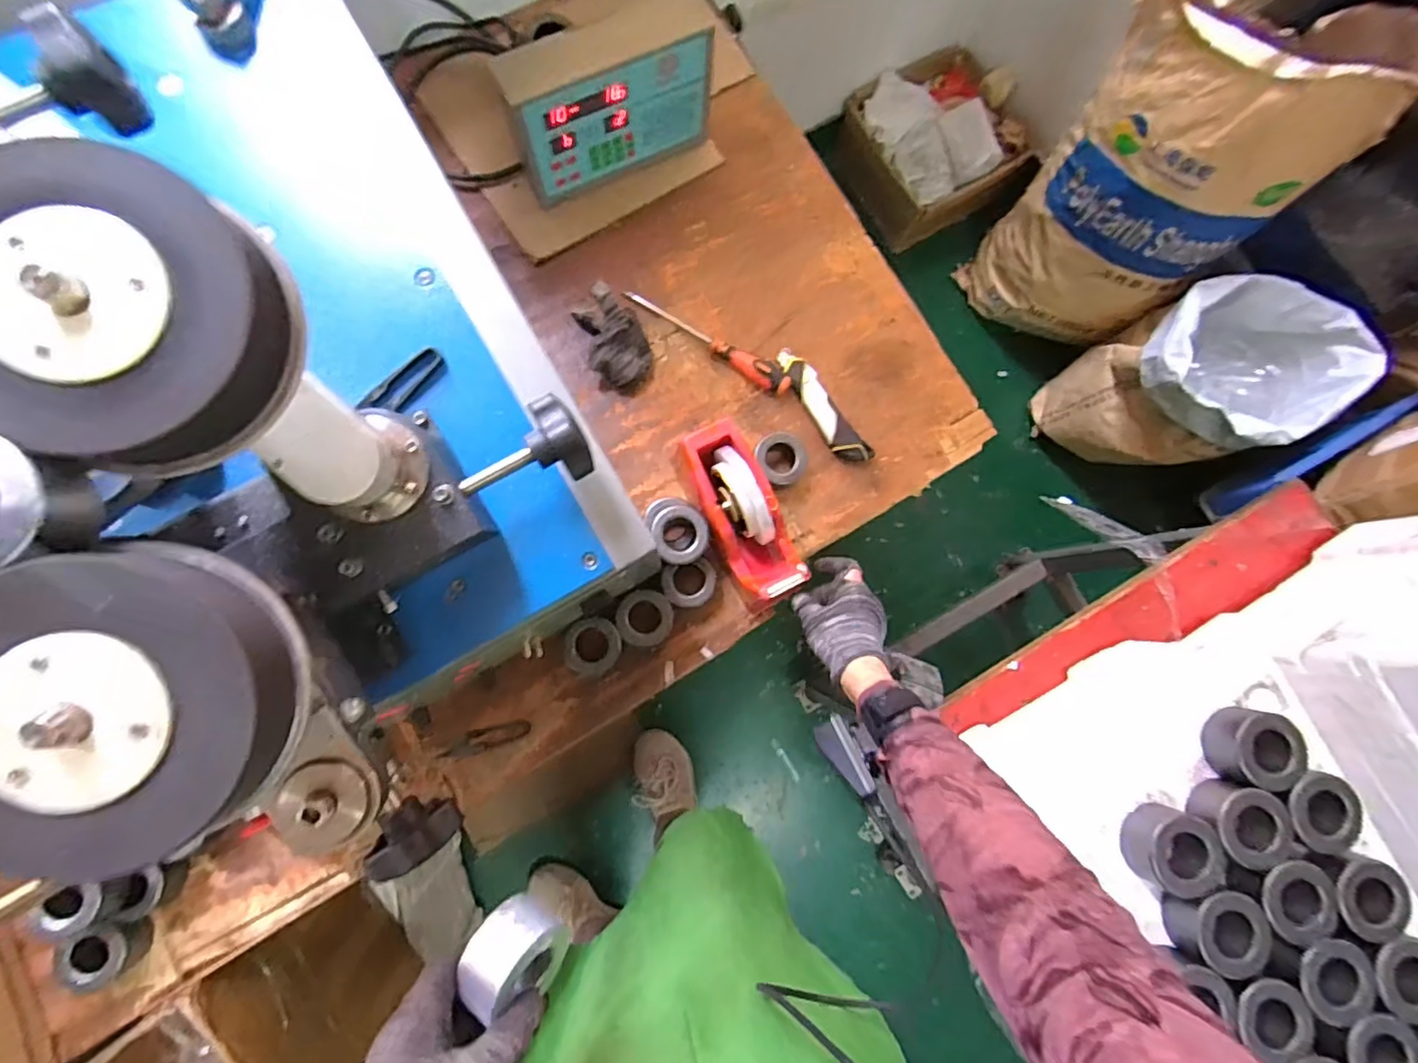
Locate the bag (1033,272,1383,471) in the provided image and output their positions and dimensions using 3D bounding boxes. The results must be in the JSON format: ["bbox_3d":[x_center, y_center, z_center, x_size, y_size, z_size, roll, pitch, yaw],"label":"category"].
[{"bbox_3d":[0.986,-0.302,1.254,0.353,0.366,0.313,-28,85,-7],"label":"bag"}]

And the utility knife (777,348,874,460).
[{"bbox_3d":[0.135,-0.151,0.735,0.038,0.018,0.165,-34,86,-7],"label":"utility knife"}]

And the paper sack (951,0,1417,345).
[{"bbox_3d":[0.801,-0.643,1.136,0.392,0.584,0.312,39,82,2],"label":"paper sack"}]

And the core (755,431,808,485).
[{"bbox_3d":[0.086,-0.084,0.704,0.067,0.037,0.059,-15,84,-6],"label":"core"}]

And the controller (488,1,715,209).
[{"bbox_3d":[-0.112,-0.475,0.682,0.223,0.159,0.067,-26,85,-7],"label":"controller"}]

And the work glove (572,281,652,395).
[{"bbox_3d":[-0.106,-0.218,0.695,0.075,0.062,0.111,-14,84,-5],"label":"work glove"}]

